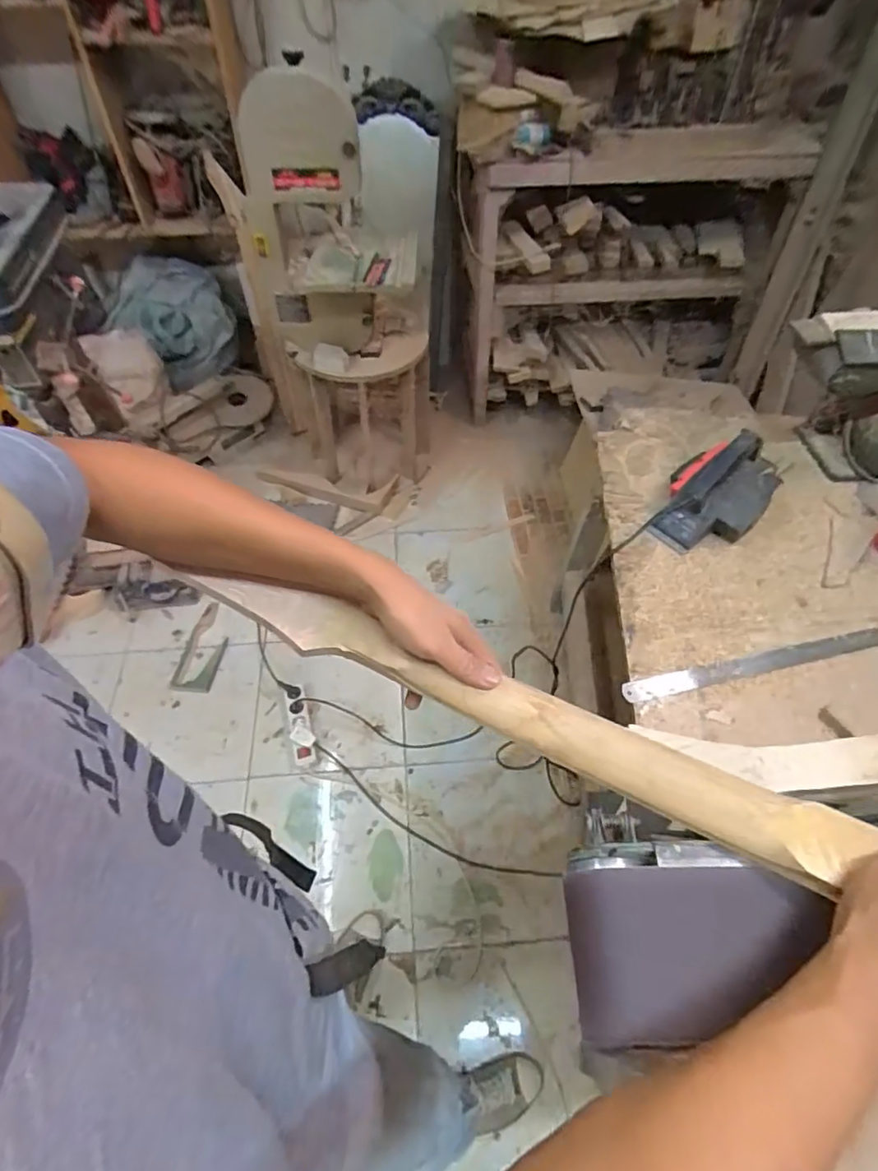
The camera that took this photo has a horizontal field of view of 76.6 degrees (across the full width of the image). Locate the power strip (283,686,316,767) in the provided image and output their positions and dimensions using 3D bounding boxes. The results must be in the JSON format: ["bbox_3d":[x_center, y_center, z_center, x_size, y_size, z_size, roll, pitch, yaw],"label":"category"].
[{"bbox_3d":[-0.379,0.370,1.498,0.062,0.034,0.219,-15,56,-10],"label":"power strip"}]

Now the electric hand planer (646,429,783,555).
[{"bbox_3d":[0.474,-0.167,0.923,0.148,0.166,0.192,30,60,20],"label":"electric hand planer"}]

